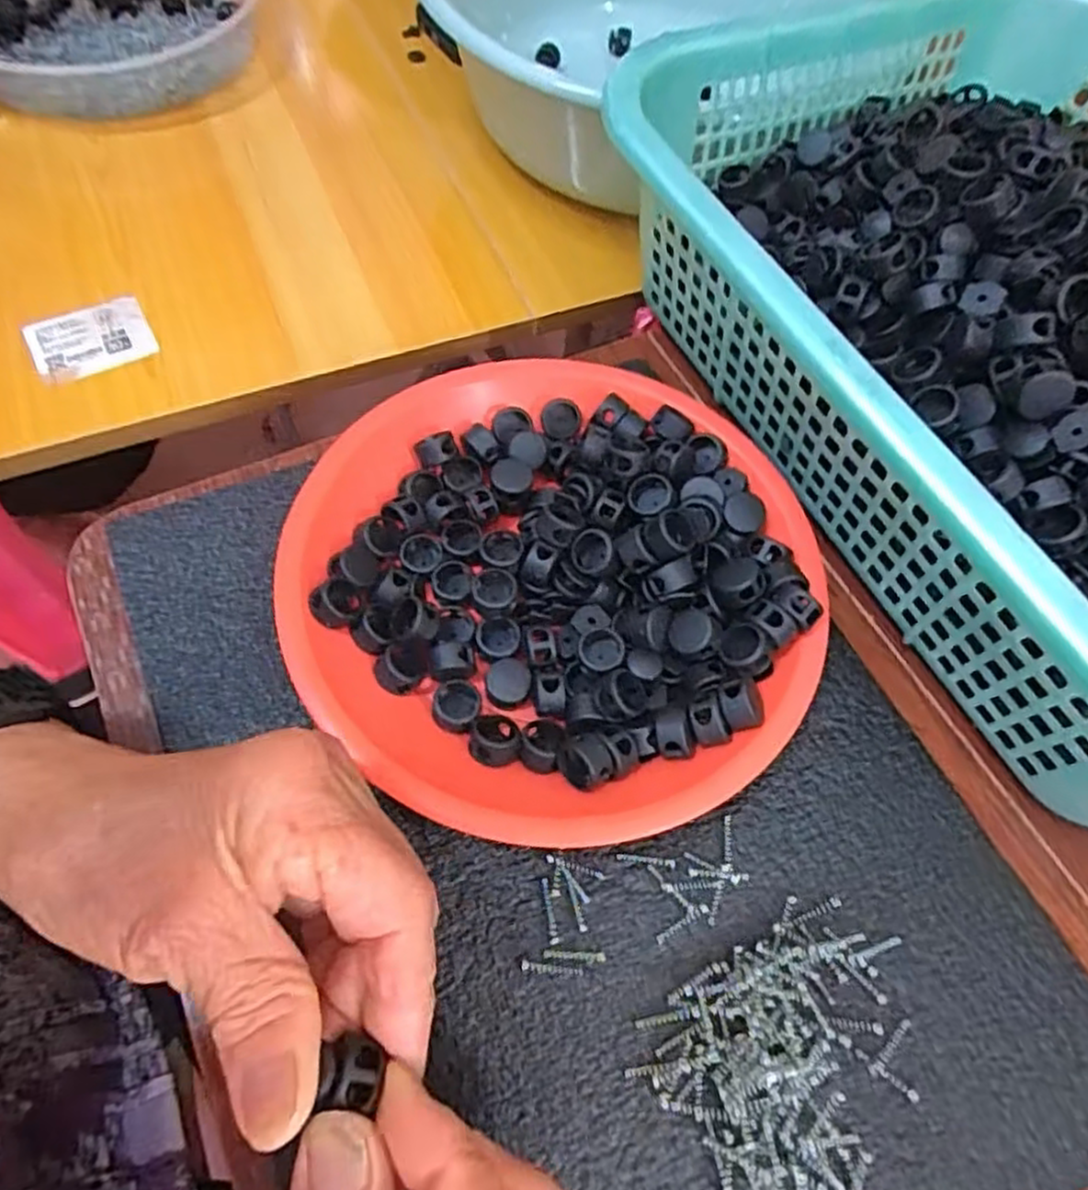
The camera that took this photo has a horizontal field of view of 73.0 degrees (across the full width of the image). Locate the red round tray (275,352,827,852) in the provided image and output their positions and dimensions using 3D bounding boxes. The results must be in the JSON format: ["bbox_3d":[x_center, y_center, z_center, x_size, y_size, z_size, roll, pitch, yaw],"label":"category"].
[{"bbox_3d":[0.006,-0.012,0.278,0.183,0.034,0.196,1,63,-2],"label":"red round tray"}]

